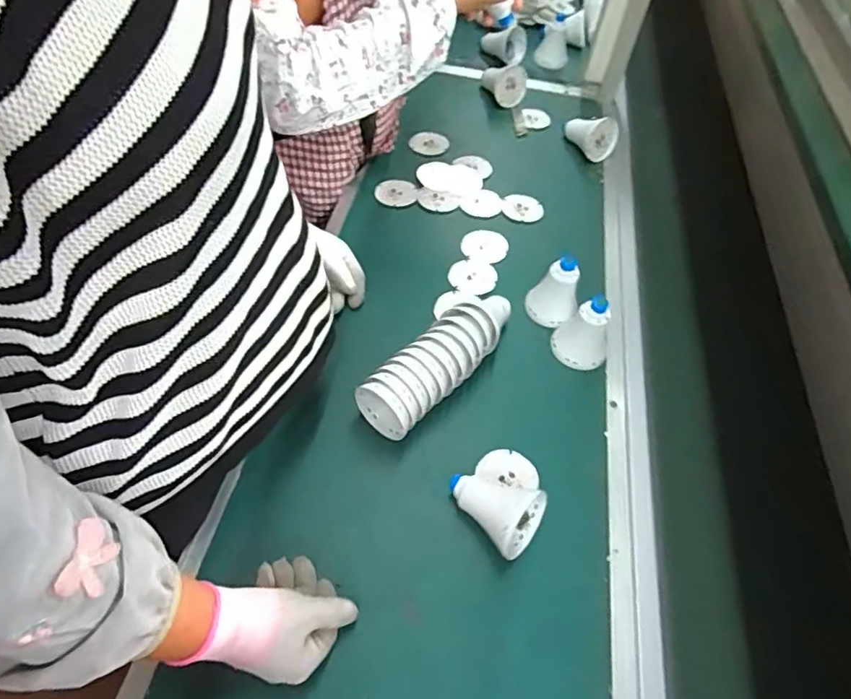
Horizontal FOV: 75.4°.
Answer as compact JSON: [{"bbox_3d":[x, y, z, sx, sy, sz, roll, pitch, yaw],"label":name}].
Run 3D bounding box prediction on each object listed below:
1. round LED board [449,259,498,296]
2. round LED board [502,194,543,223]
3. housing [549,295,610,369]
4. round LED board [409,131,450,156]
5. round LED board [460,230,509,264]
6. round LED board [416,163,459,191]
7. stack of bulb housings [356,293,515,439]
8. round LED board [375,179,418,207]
[{"bbox_3d":[0.063,-0.095,0.727,0.062,0.004,0.056,14,55,7],"label":"round LED board"},{"bbox_3d":[0.145,-0.212,0.822,0.061,0.006,0.061,2,54,-2],"label":"round LED board"},{"bbox_3d":[0.187,-0.027,0.633,0.064,0.083,0.062,24,56,13],"label":"housing"},{"bbox_3d":[0.008,-0.340,0.896,0.061,0.009,0.063,2,54,-2],"label":"round LED board"},{"bbox_3d":[0.083,-0.145,0.765,0.062,0.006,0.064,2,54,-2],"label":"round LED board"},{"bbox_3d":[0.019,-0.267,0.845,0.063,0.004,0.068,2,54,-2],"label":"round LED board"},{"bbox_3d":[0.023,0.006,0.611,0.066,0.062,0.215,38,61,21],"label":"stack of bulb housings"},{"bbox_3d":[-0.044,-0.234,0.818,0.061,0.004,0.061,2,54,-2],"label":"round LED board"}]

